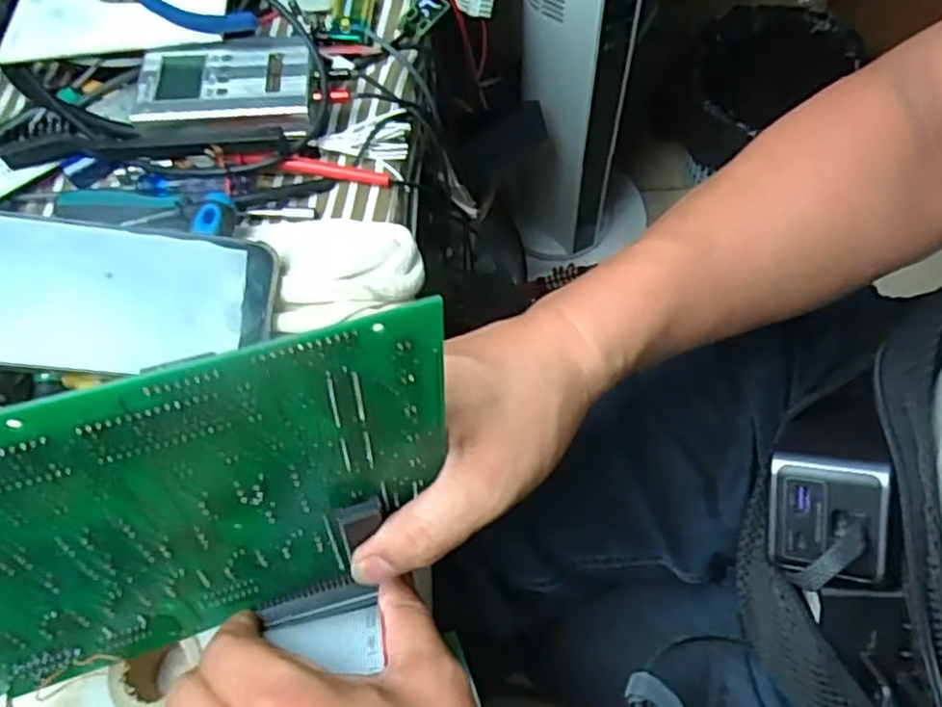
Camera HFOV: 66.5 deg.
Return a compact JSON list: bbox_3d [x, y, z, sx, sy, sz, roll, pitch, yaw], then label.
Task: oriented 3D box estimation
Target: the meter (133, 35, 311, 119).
[{"bbox_3d":[-0.147,-0.160,0.432,0.099,0.025,0.057,-9,65,-1],"label":"meter"}]

